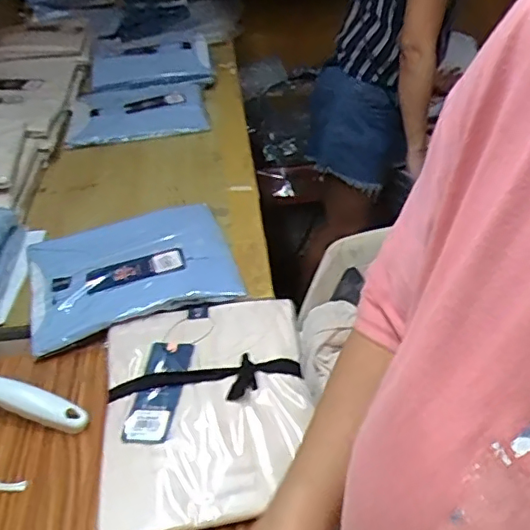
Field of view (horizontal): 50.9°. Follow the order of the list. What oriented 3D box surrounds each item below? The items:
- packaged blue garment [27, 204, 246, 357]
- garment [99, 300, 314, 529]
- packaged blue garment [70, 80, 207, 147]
[{"bbox_3d":[-0.169,-0.004,0.701,0.249,0.022,0.191,-13,41,-15],"label":"packaged blue garment"},{"bbox_3d":[-0.057,0.135,0.560,0.203,0.041,0.250,-8,40,-9],"label":"garment"},{"bbox_3d":[-0.243,-0.299,1.083,0.253,0.030,0.224,-8,38,-4],"label":"packaged blue garment"}]

